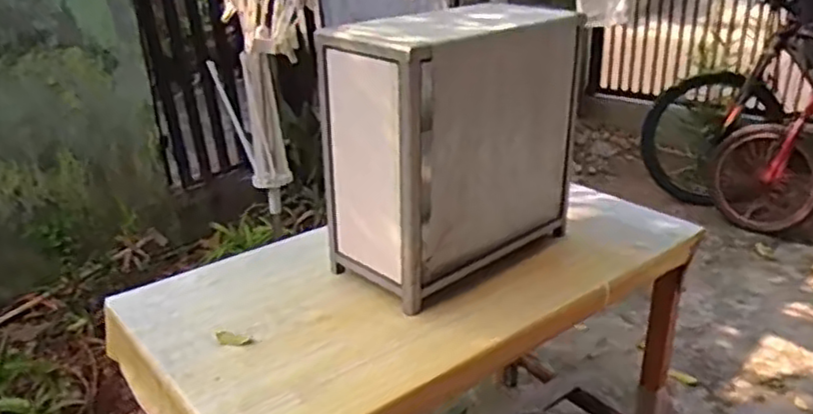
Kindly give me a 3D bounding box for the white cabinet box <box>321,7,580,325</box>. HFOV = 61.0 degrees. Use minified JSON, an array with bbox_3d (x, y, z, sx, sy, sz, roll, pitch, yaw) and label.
[{"bbox_3d":[0.092,-0.123,1.400,0.475,0.506,0.251,-20,31,-33],"label":"white cabinet box"}]

